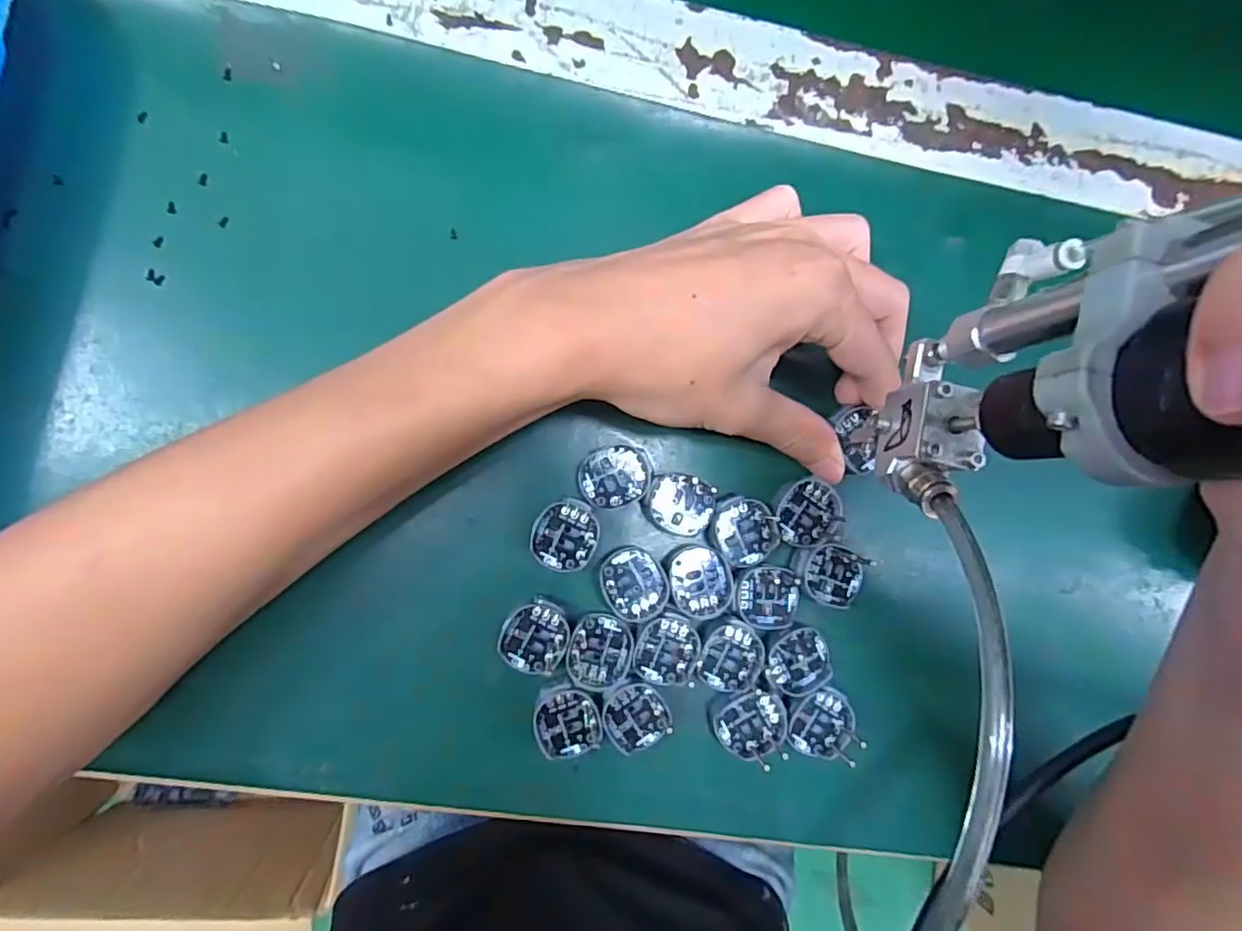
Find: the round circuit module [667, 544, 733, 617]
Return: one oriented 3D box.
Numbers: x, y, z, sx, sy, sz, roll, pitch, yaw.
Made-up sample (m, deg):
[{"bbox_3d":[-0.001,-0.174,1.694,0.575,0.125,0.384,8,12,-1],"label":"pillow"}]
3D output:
[{"bbox_3d":[0.031,0.046,0.244,0.025,0.004,0.028,-24,89,-7],"label":"round circuit module"}]

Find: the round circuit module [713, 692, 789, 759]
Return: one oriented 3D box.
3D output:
[{"bbox_3d":[0.052,0.103,0.242,0.027,0.004,0.025,0,87,-6],"label":"round circuit module"}]

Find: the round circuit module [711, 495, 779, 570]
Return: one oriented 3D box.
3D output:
[{"bbox_3d":[0.049,0.026,0.246,0.025,0.004,0.027,0,87,-6],"label":"round circuit module"}]

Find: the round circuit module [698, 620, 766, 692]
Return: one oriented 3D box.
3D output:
[{"bbox_3d":[0.044,0.076,0.242,0.024,0.004,0.027,31,84,-3],"label":"round circuit module"}]

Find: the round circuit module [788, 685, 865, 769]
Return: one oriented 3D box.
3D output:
[{"bbox_3d":[0.082,0.104,0.246,0.029,0.005,0.027,0,87,-6],"label":"round circuit module"}]

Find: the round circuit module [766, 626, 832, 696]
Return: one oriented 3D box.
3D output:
[{"bbox_3d":[0.072,0.078,0.246,0.024,0.004,0.026,0,87,-6],"label":"round circuit module"}]

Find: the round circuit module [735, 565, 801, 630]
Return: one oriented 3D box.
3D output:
[{"bbox_3d":[0.059,0.053,0.246,0.027,0.004,0.024,5,86,-6],"label":"round circuit module"}]

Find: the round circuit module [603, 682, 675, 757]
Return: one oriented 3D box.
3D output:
[{"bbox_3d":[0.006,0.098,0.237,0.024,0.004,0.025,0,87,-6],"label":"round circuit module"}]

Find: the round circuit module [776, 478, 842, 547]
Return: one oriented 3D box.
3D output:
[{"bbox_3d":[0.077,0.020,0.249,0.025,0.004,0.028,29,84,-4],"label":"round circuit module"}]

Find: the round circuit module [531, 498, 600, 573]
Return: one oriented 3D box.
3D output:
[{"bbox_3d":[-0.021,0.027,0.238,0.025,0.004,0.027,5,86,-6],"label":"round circuit module"}]

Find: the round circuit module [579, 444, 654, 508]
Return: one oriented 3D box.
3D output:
[{"bbox_3d":[-0.002,0.004,0.242,0.028,0.004,0.024,4,86,-6],"label":"round circuit module"}]

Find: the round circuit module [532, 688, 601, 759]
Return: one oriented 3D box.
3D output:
[{"bbox_3d":[-0.021,0.099,0.235,0.024,0.004,0.025,0,87,-6],"label":"round circuit module"}]

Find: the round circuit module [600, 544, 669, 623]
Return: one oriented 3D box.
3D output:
[{"bbox_3d":[0.005,0.047,0.240,0.024,0.004,0.029,-32,90,-7],"label":"round circuit module"}]

